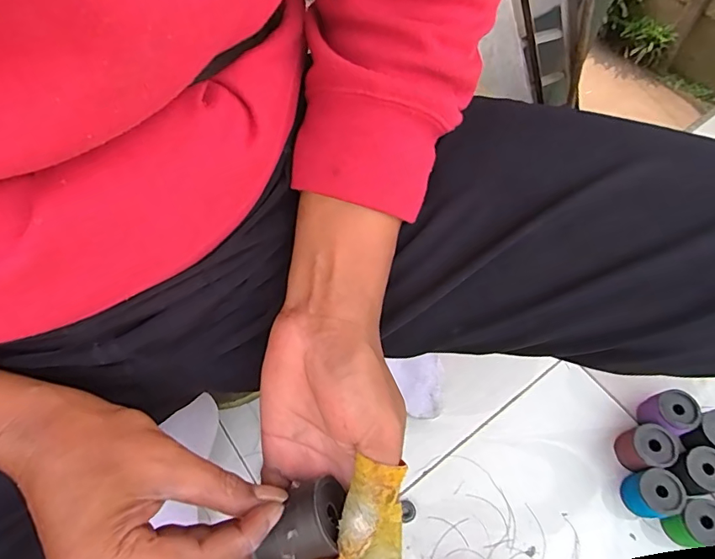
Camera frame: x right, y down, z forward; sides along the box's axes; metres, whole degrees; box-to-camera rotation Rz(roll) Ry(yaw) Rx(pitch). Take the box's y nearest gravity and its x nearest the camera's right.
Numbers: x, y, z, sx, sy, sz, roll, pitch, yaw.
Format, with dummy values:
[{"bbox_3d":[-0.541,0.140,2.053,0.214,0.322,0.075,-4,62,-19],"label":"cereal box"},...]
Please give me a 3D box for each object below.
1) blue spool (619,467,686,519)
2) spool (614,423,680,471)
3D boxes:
[{"bbox_3d":[0.314,0.229,0.516,0.041,0.056,0.045,-1,62,2],"label":"blue spool"},{"bbox_3d":[0.317,0.188,0.536,0.045,0.057,0.045,-1,62,2],"label":"spool"}]

